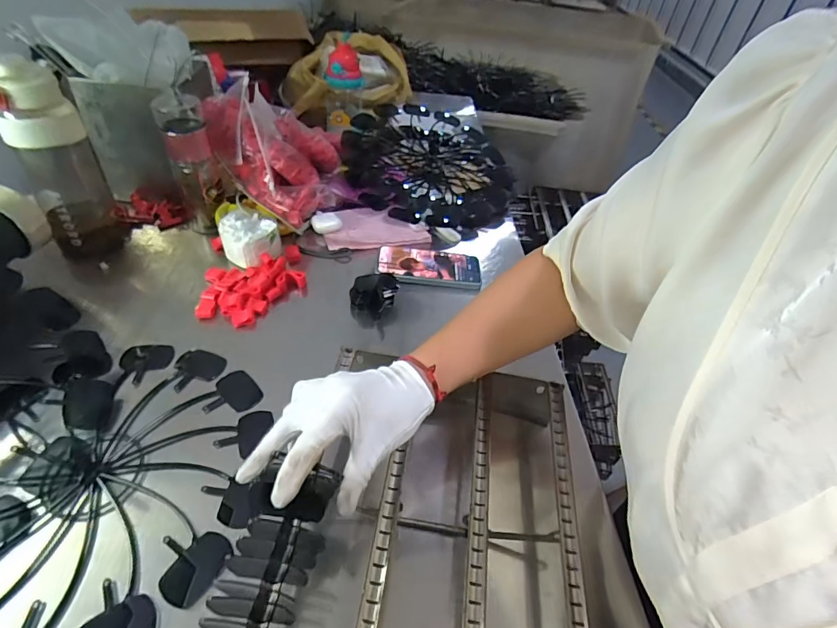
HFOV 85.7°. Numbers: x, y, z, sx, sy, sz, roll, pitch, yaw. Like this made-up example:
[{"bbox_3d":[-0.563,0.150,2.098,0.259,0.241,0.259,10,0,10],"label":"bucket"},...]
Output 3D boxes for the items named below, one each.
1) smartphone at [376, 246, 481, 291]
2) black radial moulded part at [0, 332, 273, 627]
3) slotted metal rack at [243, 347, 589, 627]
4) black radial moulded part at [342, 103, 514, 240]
[{"bbox_3d":[0.017,-0.074,0.702,0.159,0.011,0.085,5,43,-2],"label":"smartphone"},{"bbox_3d":[-0.317,0.152,0.442,0.302,0.041,0.332,5,43,-2],"label":"black radial moulded part"},{"bbox_3d":[0.020,0.176,0.404,0.252,0.068,0.305,10,43,3],"label":"slotted metal rack"},{"bbox_3d":[0.020,-0.291,0.896,0.336,0.059,0.358,22,55,-5],"label":"black radial moulded part"}]

